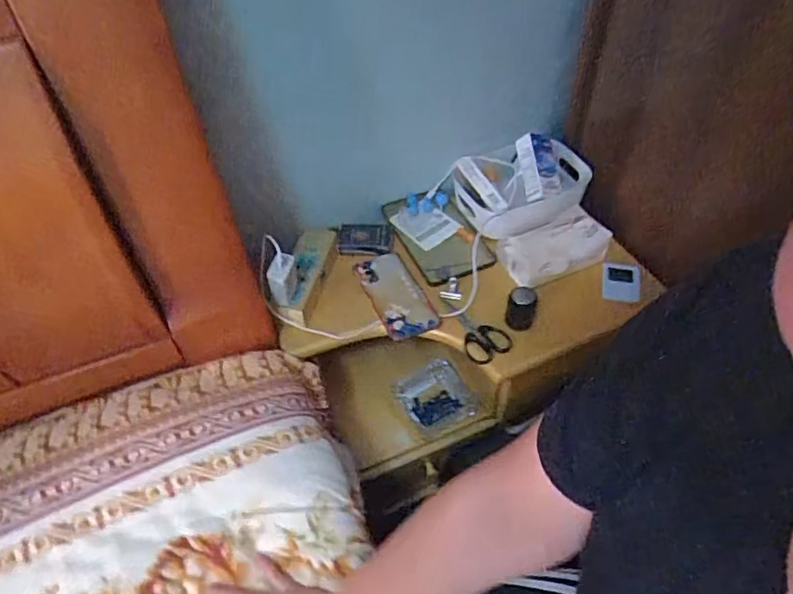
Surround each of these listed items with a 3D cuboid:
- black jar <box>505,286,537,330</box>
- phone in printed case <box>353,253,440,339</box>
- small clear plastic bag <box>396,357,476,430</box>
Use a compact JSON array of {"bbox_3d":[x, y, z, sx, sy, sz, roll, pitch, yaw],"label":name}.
[{"bbox_3d":[0.172,0.017,0.774,0.040,0.050,0.040,10,49,9],"label":"black jar"},{"bbox_3d":[-0.005,-0.009,0.828,0.073,0.012,0.161,-19,51,-16],"label":"phone in printed case"},{"bbox_3d":[0.064,0.162,0.893,0.095,0.031,0.103,-27,53,-20],"label":"small clear plastic bag"}]

